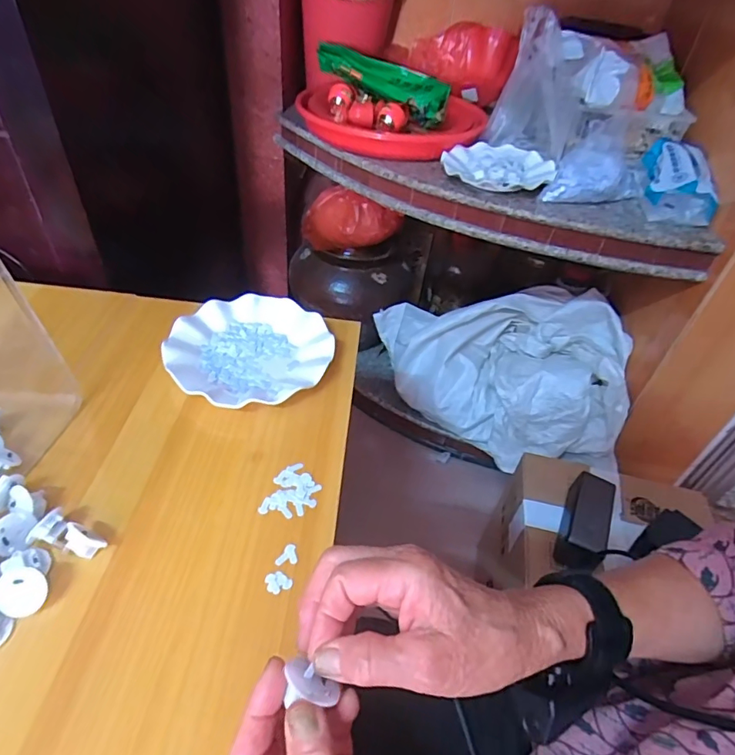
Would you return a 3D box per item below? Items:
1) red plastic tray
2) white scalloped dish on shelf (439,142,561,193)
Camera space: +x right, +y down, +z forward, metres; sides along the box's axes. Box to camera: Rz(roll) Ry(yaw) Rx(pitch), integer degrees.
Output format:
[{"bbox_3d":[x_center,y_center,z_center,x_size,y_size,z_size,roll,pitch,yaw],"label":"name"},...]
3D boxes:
[{"bbox_3d":[0.034,-0.497,0.921,0.363,0.062,0.292,12,43,6],"label":"red plastic tray"},{"bbox_3d":[0.217,-0.357,0.813,0.177,0.027,0.154,8,43,1],"label":"white scalloped dish on shelf"}]

